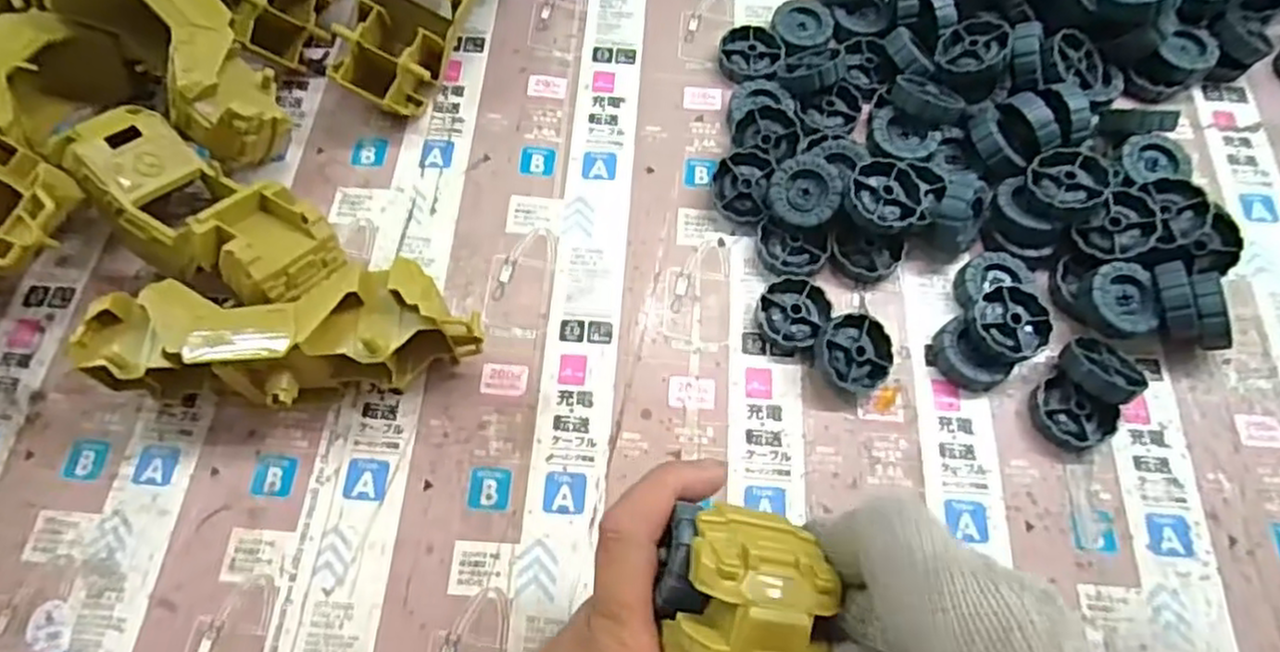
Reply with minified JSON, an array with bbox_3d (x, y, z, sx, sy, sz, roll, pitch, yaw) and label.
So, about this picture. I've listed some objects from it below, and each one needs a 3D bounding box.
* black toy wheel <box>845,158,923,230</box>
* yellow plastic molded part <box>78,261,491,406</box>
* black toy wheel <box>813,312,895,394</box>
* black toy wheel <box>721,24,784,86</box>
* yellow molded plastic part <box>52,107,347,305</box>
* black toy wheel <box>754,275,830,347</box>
[{"bbox_3d":[0.127,-0.068,0.381,0.037,0.013,0.040,0,66,1],"label":"black toy wheel"},{"bbox_3d":[-0.165,0.009,0.350,0.172,0.062,0.052,-9,66,-3],"label":"yellow plastic molded part"},{"bbox_3d":[0.107,0.013,0.371,0.042,0.014,0.038,13,82,-12],"label":"black toy wheel"},{"bbox_3d":[0.068,-0.166,0.453,0.038,0.012,0.045,11,67,6],"label":"black toy wheel"},{"bbox_3d":[-0.223,-0.058,0.365,0.152,0.042,0.059,30,57,12],"label":"yellow molded plastic part"},{"bbox_3d":[0.080,-0.007,0.385,0.038,0.012,0.036,0,66,1],"label":"black toy wheel"}]

